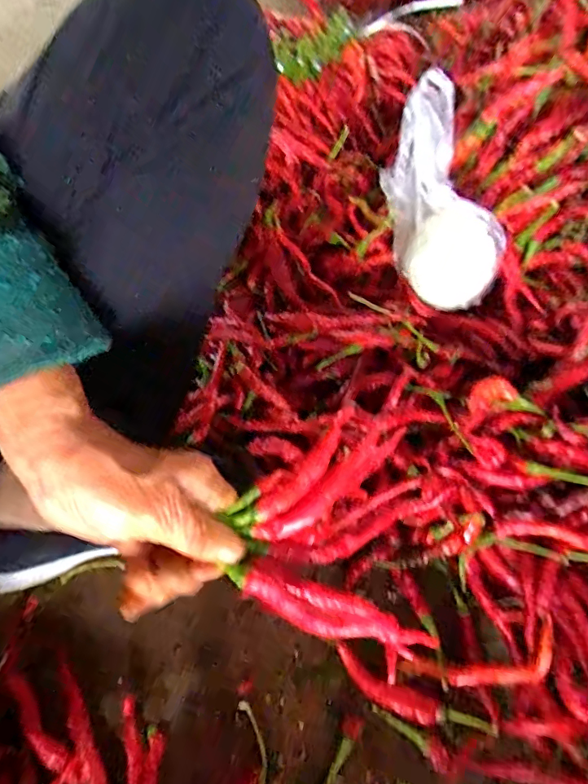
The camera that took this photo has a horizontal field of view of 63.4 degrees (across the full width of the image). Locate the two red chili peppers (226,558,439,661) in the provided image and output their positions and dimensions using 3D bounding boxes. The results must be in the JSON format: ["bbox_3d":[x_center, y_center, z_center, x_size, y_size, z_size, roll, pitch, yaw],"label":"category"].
[{"bbox_3d":[0.018,0.113,0.247,0.106,0.016,0.025,17,56,9],"label":"two red chili peppers"}]

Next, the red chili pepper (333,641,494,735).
[{"bbox_3d":[0.082,0.220,0.341,0.114,0.015,0.021,23,57,15],"label":"red chili pepper"}]

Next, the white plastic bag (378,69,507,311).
[{"bbox_3d":[0.143,-0.192,0.484,0.074,0.085,0.217,-13,90,-10],"label":"white plastic bag"}]

